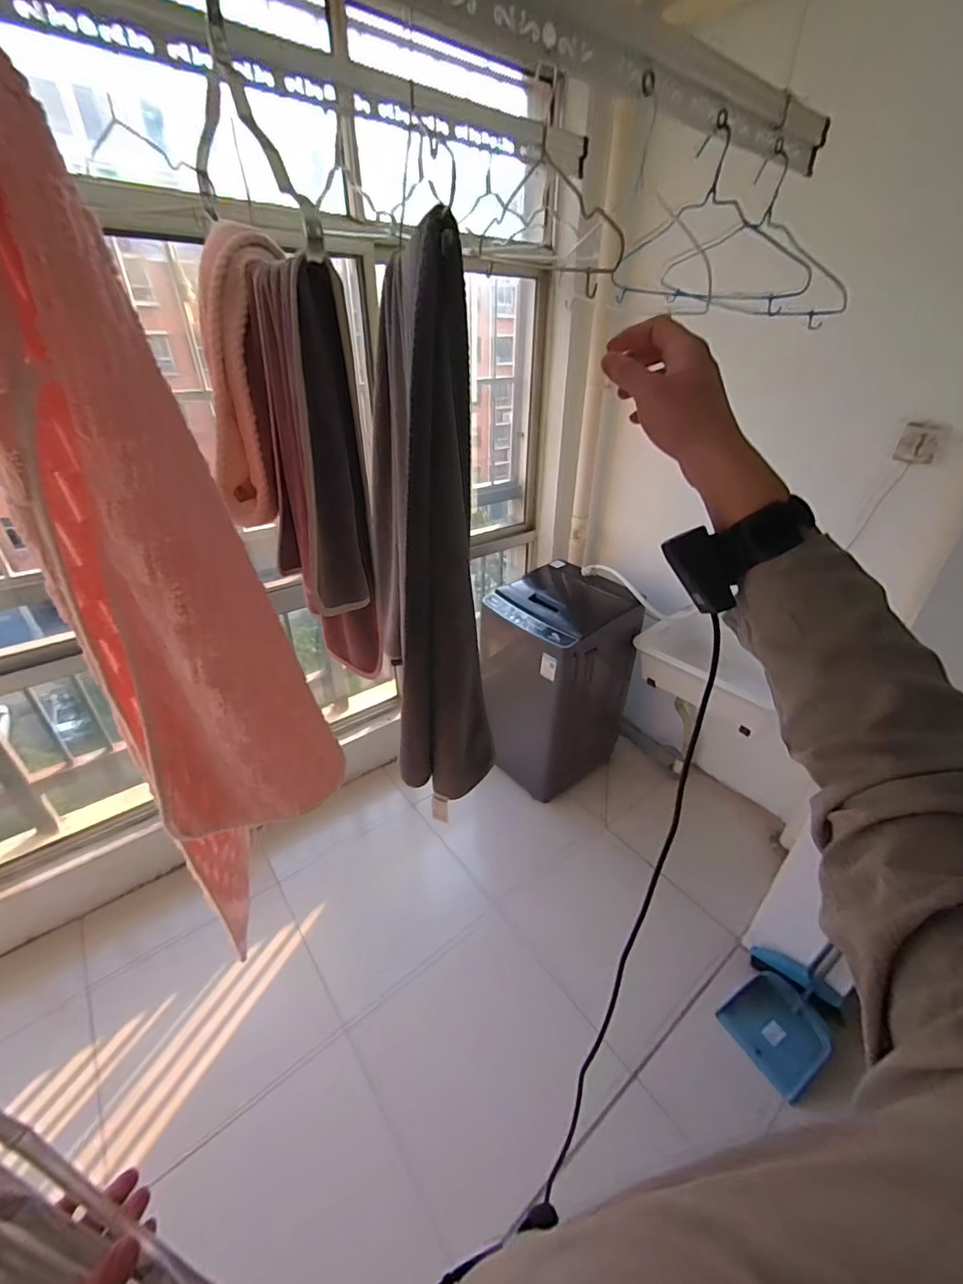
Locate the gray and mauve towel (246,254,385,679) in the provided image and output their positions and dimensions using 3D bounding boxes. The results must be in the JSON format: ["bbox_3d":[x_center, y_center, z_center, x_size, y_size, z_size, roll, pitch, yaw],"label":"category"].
[{"bbox_3d":[-0.172,-0.146,0.526,0.083,0.394,0.191,-18,37,-27],"label":"gray and mauve towel"}]

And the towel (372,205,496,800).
[{"bbox_3d":[-0.050,-0.069,0.595,0.133,0.645,0.056,3,32,4],"label":"towel"}]

